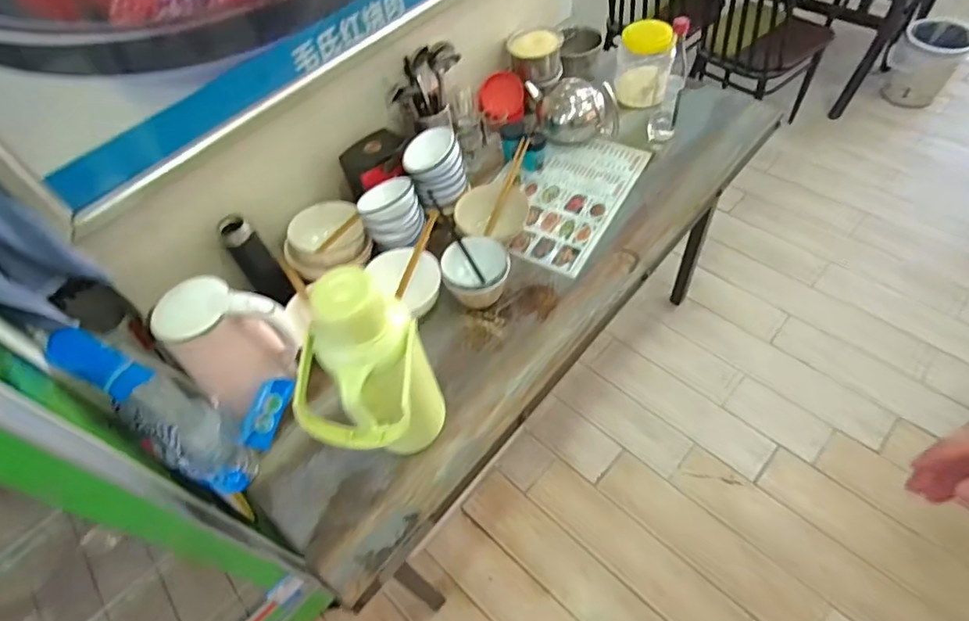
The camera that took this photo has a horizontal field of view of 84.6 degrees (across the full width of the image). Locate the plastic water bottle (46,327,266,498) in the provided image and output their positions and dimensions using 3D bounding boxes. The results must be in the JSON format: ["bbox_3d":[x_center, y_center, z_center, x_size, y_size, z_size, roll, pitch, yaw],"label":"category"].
[{"bbox_3d":[-0.500,0.157,0.835,0.113,0.361,0.107,0,44,51],"label":"plastic water bottle"}]

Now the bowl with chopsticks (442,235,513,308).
[{"bbox_3d":[-0.014,-0.064,1.045,0.126,0.103,0.126,-4,54,5],"label":"bowl with chopsticks"}]

